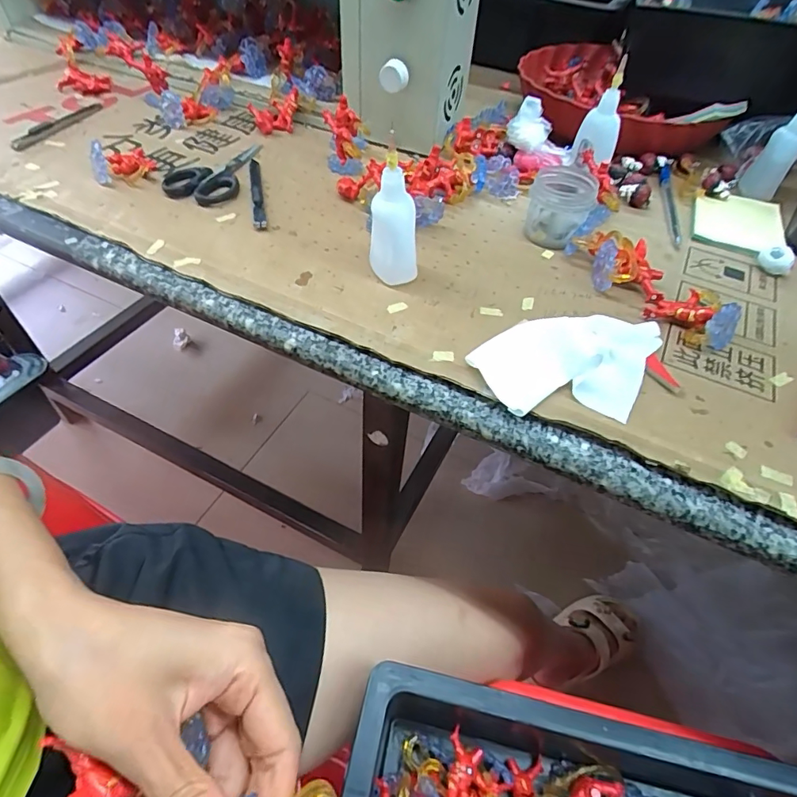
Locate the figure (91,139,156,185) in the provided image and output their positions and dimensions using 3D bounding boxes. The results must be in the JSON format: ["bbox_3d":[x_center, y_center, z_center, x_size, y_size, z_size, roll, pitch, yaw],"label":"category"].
[{"bbox_3d":[-0.254,-0.217,0.445,0.050,0.026,0.036,-17,53,-16],"label":"figure"}]

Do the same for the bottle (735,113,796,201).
[{"bbox_3d":[0.357,-0.237,0.445,0.033,0.100,0.036,35,57,23],"label":"bottle"}]

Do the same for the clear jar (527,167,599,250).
[{"bbox_3d":[0.133,-0.158,0.404,0.051,0.043,0.060,12,51,7],"label":"clear jar"}]

